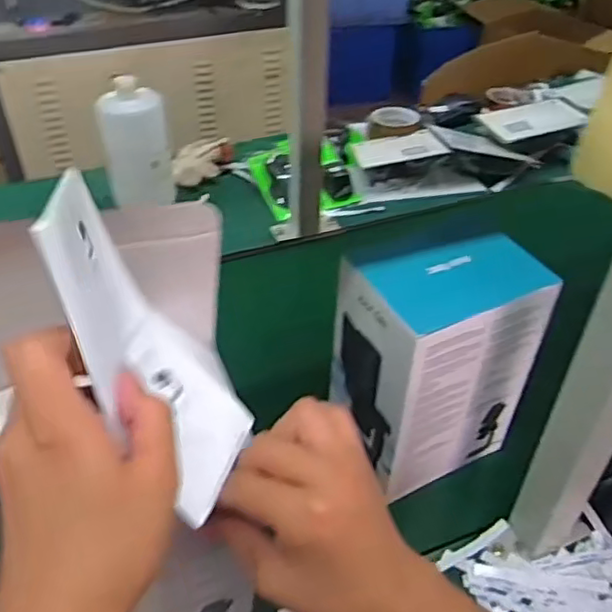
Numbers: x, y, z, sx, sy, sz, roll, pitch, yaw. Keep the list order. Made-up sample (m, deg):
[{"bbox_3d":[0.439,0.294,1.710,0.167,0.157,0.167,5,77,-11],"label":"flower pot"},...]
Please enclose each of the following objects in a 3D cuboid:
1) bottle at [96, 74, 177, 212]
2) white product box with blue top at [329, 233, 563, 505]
[{"bbox_3d":[-0.249,-0.233,0.955,0.094,0.173,0.081,-8,42,-10],"label":"bottle"},{"bbox_3d":[0.120,0.051,0.604,0.152,0.209,0.111,-19,45,-21],"label":"white product box with blue top"}]

